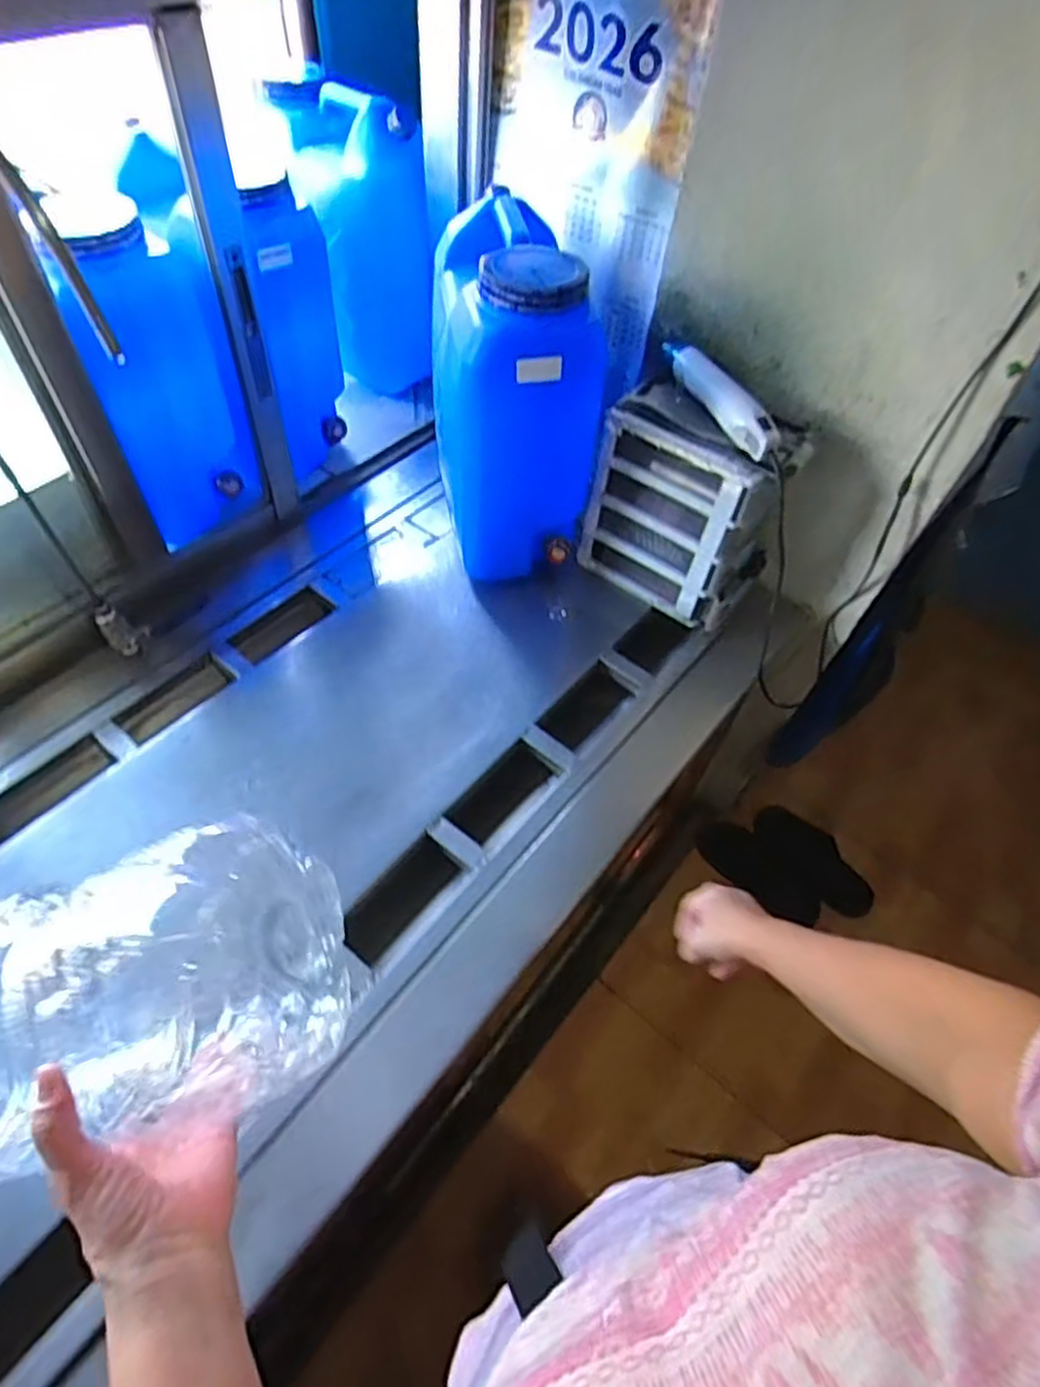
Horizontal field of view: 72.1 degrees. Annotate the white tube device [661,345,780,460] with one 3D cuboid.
[{"bbox_3d":[0.244,-0.375,0.893,0.031,0.048,0.217,-22,58,-19],"label":"white tube device"}]

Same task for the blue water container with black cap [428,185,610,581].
[{"bbox_3d":[-0.005,-0.410,0.973,0.200,0.411,0.304,-5,54,-8],"label":"blue water container with black cap"}]

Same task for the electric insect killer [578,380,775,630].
[{"bbox_3d":[0.224,-0.250,1.001,0.238,0.270,0.111,35,59,20],"label":"electric insect killer"}]

